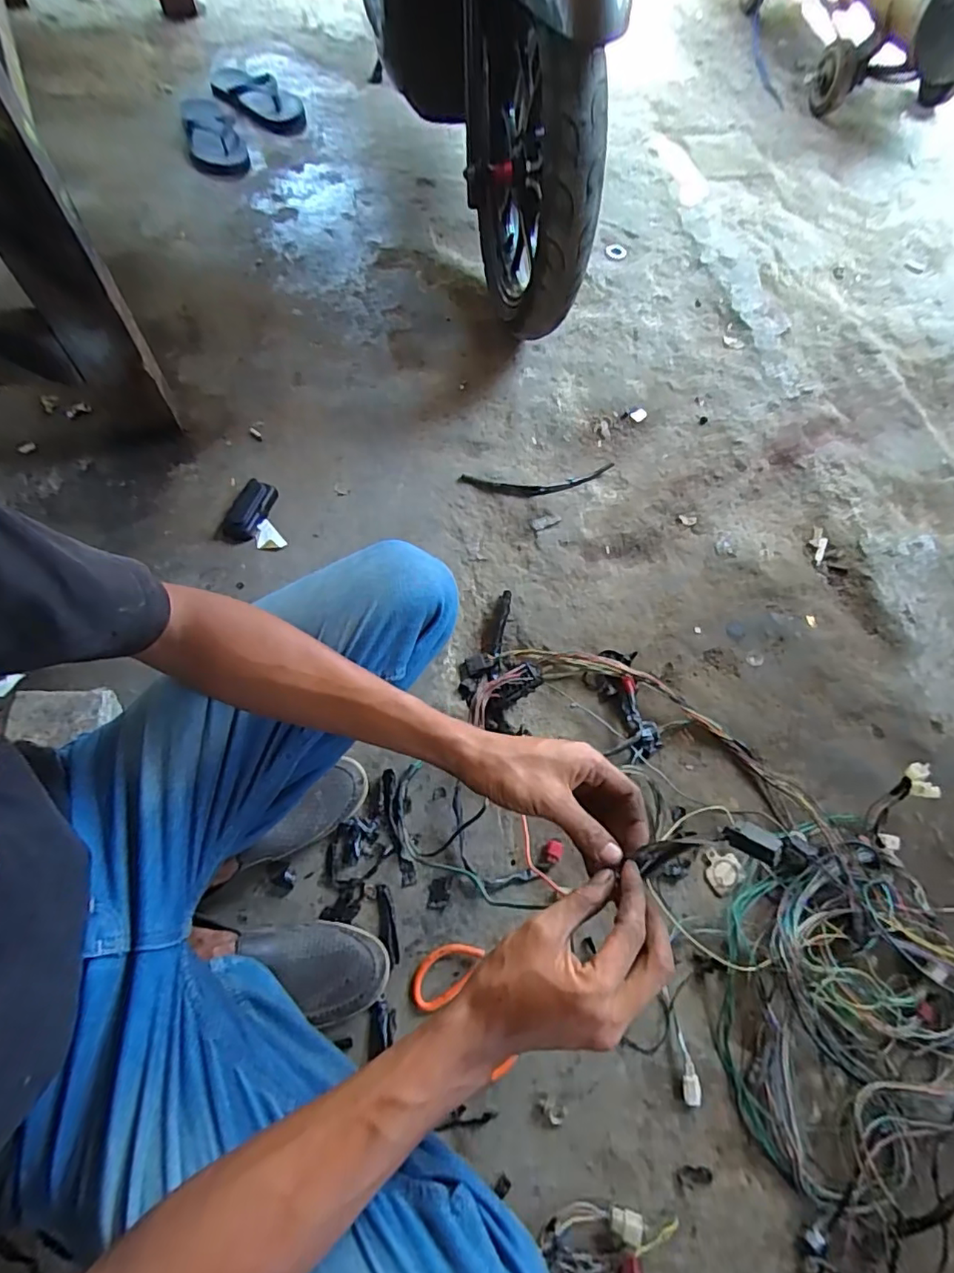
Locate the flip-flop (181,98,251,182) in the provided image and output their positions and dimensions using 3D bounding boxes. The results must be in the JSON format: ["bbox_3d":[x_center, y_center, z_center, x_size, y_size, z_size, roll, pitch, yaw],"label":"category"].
[{"bbox_3d":[-0.618,-1.174,1.305,0.125,0.059,0.278,-16,68,-9],"label":"flip-flop"}]

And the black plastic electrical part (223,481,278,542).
[{"bbox_3d":[-0.369,-0.205,0.896,0.053,0.027,0.107,16,67,5],"label":"black plastic electrical part"}]

